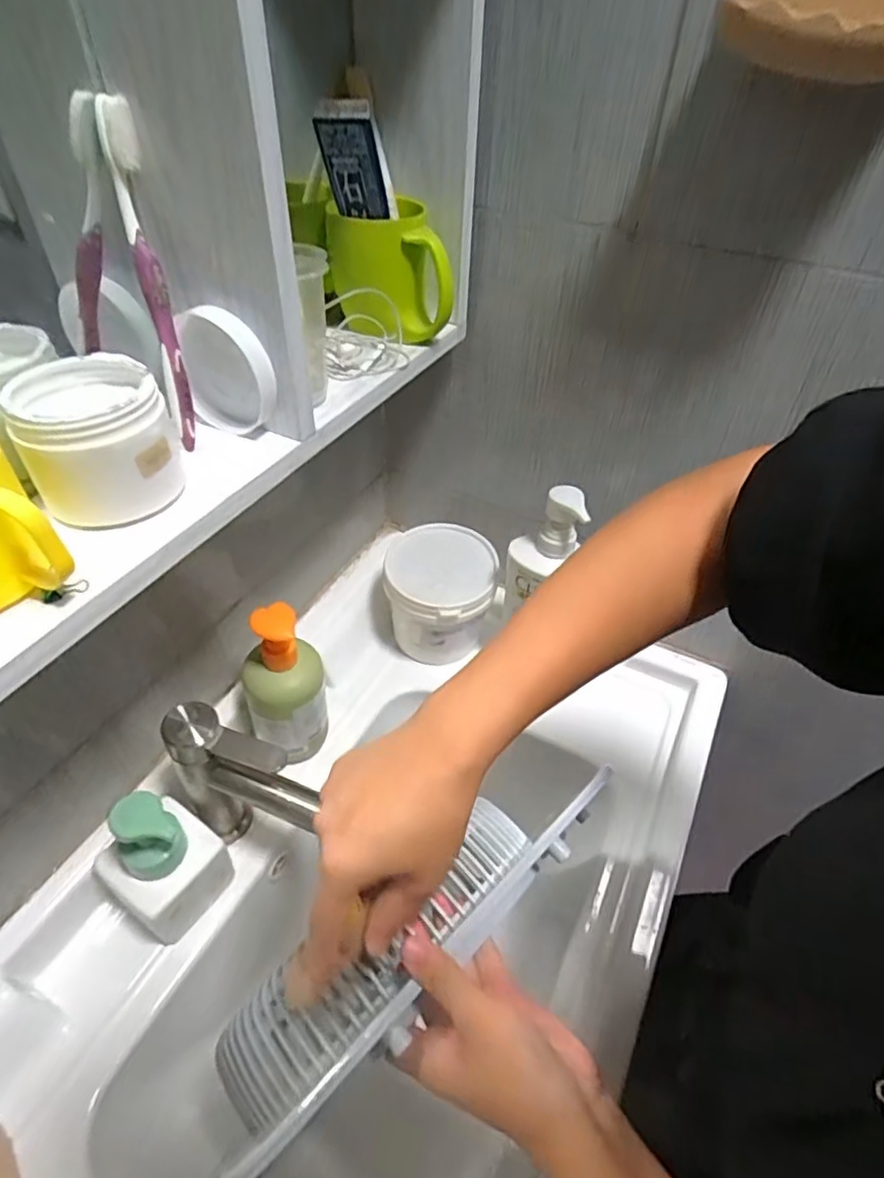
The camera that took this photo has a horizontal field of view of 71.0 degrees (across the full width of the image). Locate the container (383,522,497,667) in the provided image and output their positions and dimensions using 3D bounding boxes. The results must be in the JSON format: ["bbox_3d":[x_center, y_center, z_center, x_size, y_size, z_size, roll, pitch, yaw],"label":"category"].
[{"bbox_3d":[-0.001,0.015,0.715,0.113,0.132,0.115,1,44,-1],"label":"container"}]

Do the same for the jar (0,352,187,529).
[{"bbox_3d":[-0.190,-0.080,0.347,0.078,0.073,0.088,-20,48,-22],"label":"jar"}]

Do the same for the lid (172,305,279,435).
[{"bbox_3d":[-0.141,-0.139,0.401,0.072,0.078,0.015,19,46,17],"label":"lid"}]

